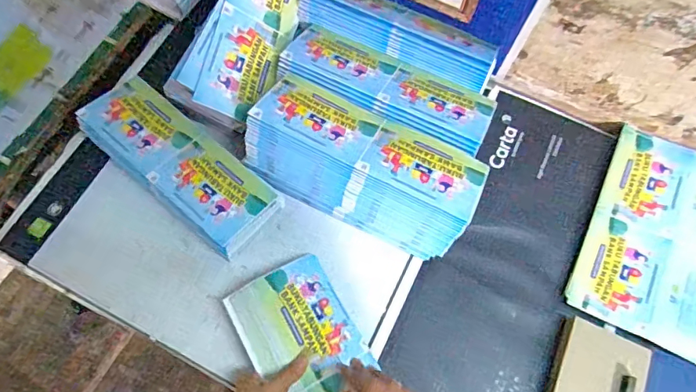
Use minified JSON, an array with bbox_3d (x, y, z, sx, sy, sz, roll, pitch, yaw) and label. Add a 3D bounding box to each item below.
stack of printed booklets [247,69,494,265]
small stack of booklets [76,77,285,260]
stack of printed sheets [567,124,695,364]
[{"bbox_3d":[0.018,-0.042,0.633,0.314,0.132,0.133,27,70,9],"label":"stack of printed booklets"},{"bbox_3d":[-0.248,-0.050,0.679,0.313,0.060,0.128,38,72,12],"label":"small stack of booklets"},{"bbox_3d":[0.479,0.065,0.674,0.224,0.023,0.319,26,70,8],"label":"stack of printed sheets"}]

